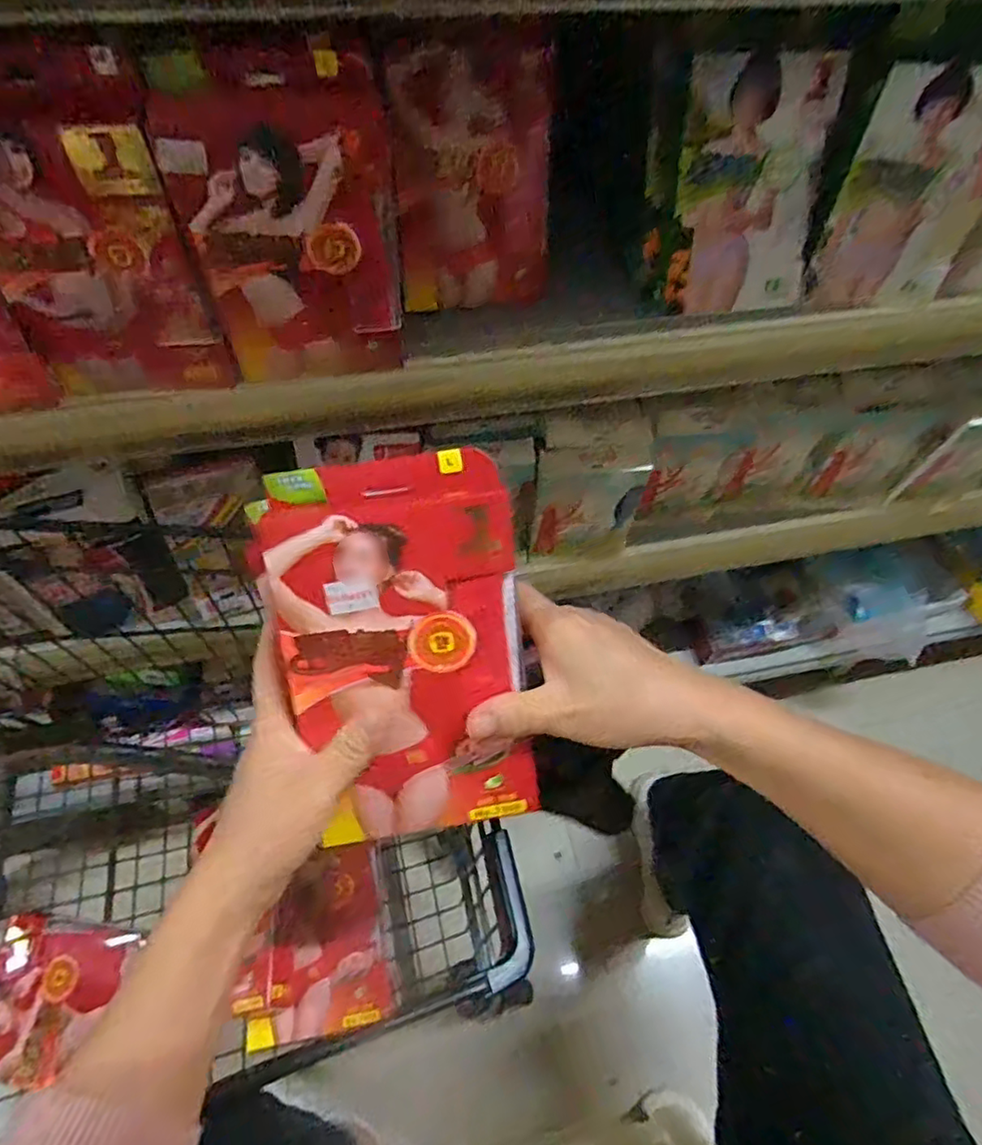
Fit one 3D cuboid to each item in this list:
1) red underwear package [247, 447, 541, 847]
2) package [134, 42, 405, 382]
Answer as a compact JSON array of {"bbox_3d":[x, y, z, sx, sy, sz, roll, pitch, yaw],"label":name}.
[{"bbox_3d":[-0.041,0.041,0.315,0.115,0.026,0.190,-10,99,-9],"label":"red underwear package"},{"bbox_3d":[-0.117,-0.200,0.384,0.119,0.183,0.025,-17,57,-15],"label":"package"}]

